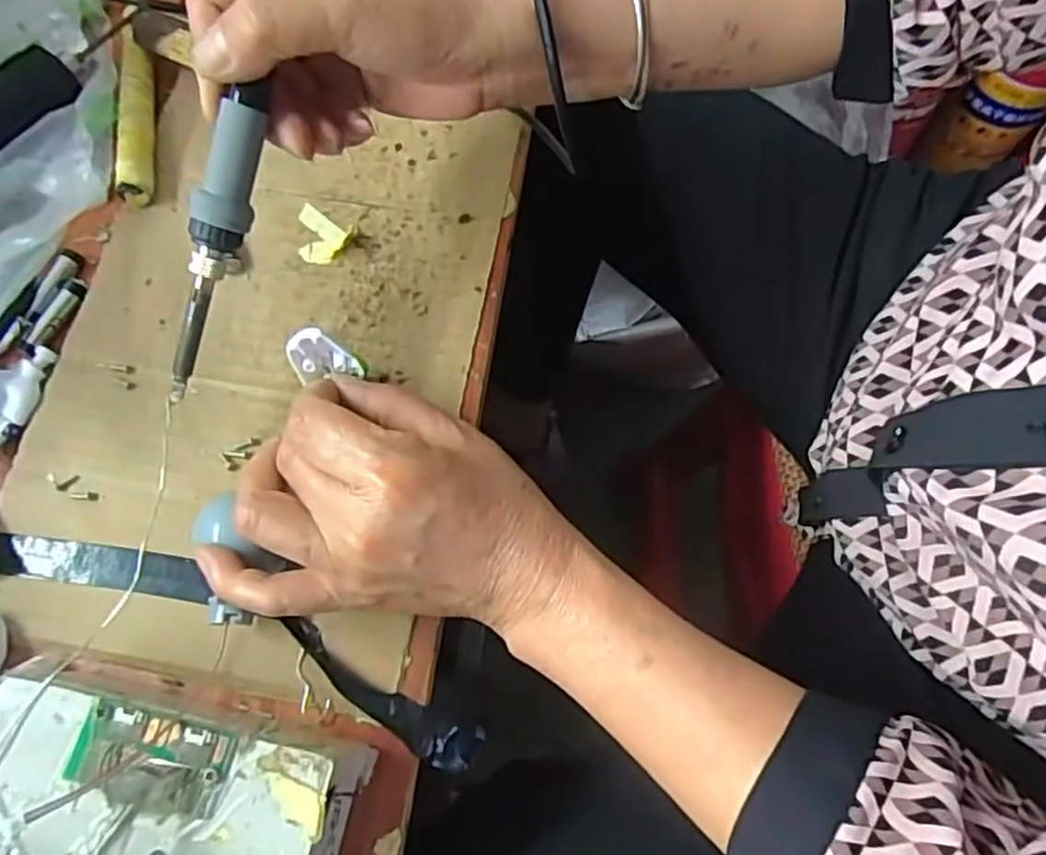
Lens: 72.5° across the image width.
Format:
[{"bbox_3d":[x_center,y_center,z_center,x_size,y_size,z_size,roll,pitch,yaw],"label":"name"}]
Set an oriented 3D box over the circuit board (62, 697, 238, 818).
[{"bbox_3d":[-0.123,0.108,0.234,0.051,0.005,0.027,12,70,6],"label":"circuit board"}]

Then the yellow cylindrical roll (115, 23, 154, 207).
[{"bbox_3d":[-0.202,-0.166,0.371,0.017,0.015,0.108,-10,69,-1],"label":"yellow cylindrical roll"}]

